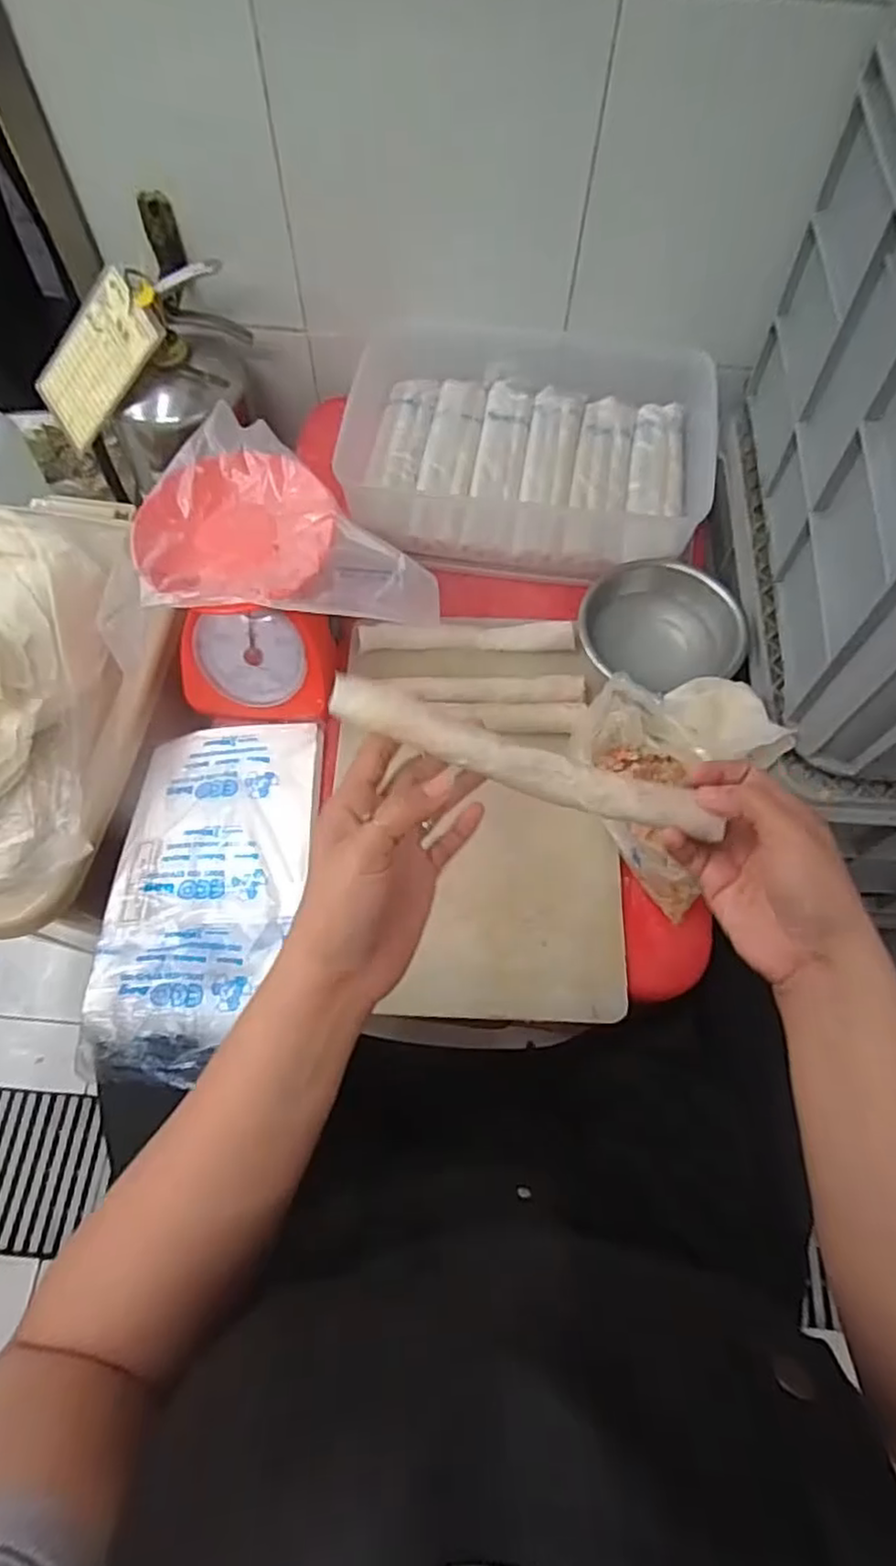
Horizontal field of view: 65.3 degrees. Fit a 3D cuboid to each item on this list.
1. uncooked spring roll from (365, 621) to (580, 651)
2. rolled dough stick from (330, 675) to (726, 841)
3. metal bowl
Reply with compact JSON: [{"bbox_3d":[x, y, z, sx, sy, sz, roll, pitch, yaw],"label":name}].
[{"bbox_3d":[0.019,-0.147,0.710,0.213,0.025,0.027,-1,67,-1],"label":"uncooked spring roll"},{"bbox_3d":[0.045,-0.013,0.410,0.231,0.020,0.026,19,68,-4],"label":"rolled dough stick"},{"bbox_3d":[0.209,-0.144,0.686,0.154,0.062,0.134,-2,67,-1],"label":"metal bowl"}]

